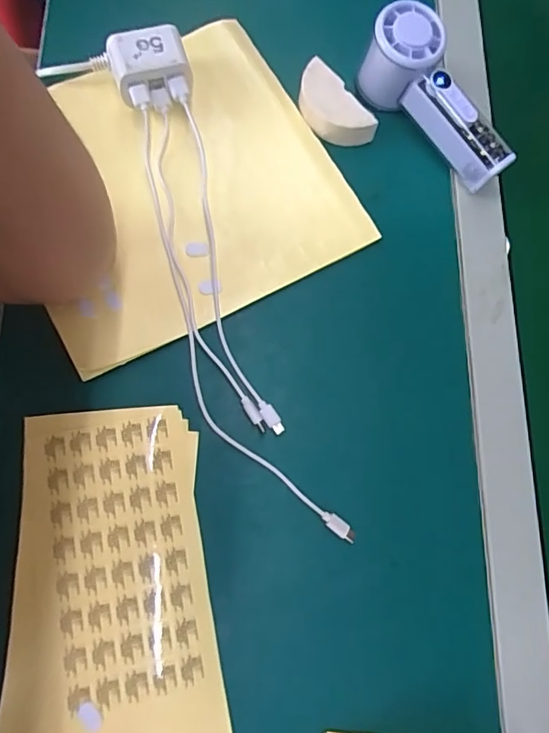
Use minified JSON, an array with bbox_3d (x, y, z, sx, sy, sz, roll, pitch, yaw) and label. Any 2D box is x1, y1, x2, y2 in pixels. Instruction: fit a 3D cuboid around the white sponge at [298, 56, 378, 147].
[{"bbox_3d":[0.048,-0.213,0.409,0.041,0.022,0.078,-41,85,-14],"label":"white sponge"}]

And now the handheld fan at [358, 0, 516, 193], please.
[{"bbox_3d":[0.133,-0.216,0.407,0.047,0.066,0.151,-40,95,-9],"label":"handheld fan"}]

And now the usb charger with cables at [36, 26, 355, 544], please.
[{"bbox_3d":[-0.044,-0.070,0.353,0.099,0.050,0.410,-24,81,-12],"label":"usb charger with cables"}]

